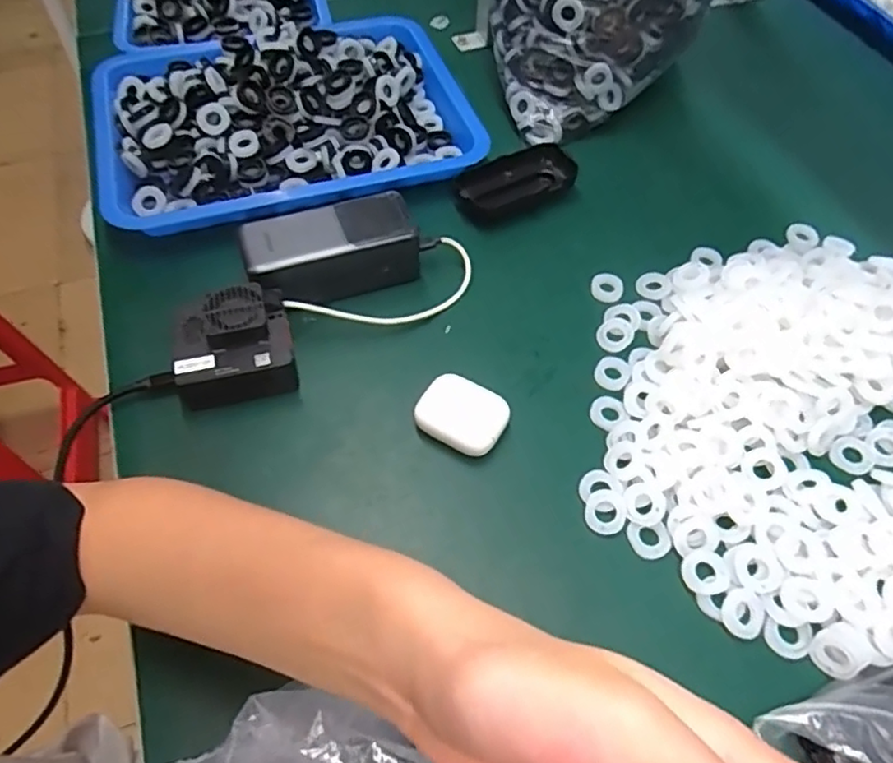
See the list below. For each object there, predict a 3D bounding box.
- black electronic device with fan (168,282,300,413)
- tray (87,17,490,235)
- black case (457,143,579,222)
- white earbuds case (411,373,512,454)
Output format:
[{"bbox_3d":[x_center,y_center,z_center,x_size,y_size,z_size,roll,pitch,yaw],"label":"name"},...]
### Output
[{"bbox_3d":[-0.147,-0.027,0.432,0.077,0.042,0.066,-13,57,-9],"label":"black electronic device with fan"},{"bbox_3d":[-0.142,-0.252,0.568,0.338,0.037,0.250,-18,58,-13],"label":"tray"},{"bbox_3d":[0.063,-0.176,0.558,0.114,0.022,0.051,-25,59,-17],"label":"black case"},{"bbox_3d":[0.010,0.024,0.423,0.057,0.025,0.043,25,59,15],"label":"white earbuds case"}]

